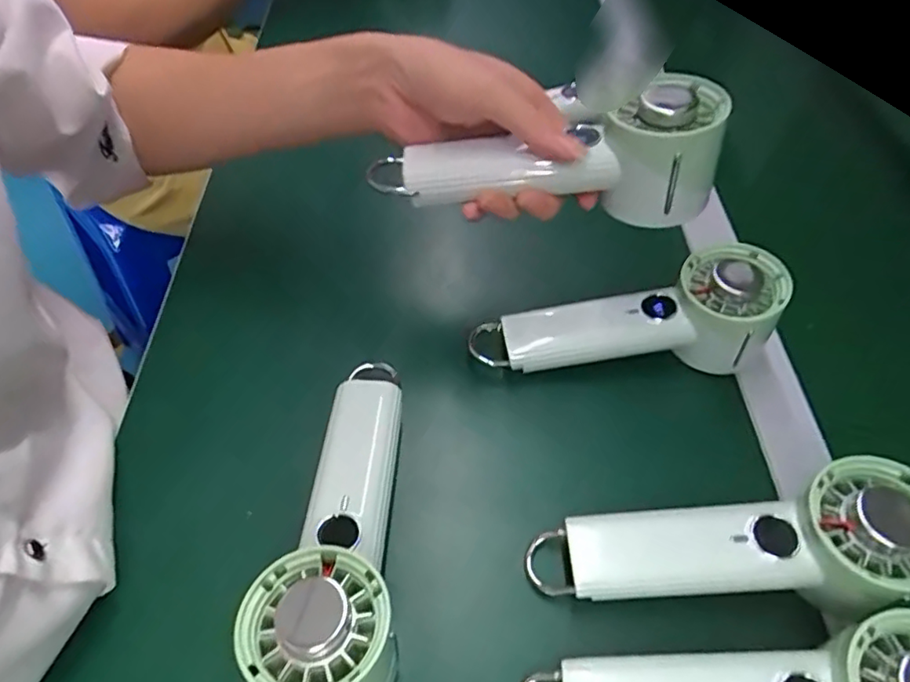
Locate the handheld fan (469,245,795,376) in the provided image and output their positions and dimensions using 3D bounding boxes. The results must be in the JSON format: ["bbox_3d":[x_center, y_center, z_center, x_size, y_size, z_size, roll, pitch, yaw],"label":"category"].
[{"bbox_3d":[0.111,-0.011,0.397,0.199,0.065,0.064,-10,53,10],"label":"handheld fan"}]

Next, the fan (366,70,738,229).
[{"bbox_3d":[0.045,-0.103,0.337,0.189,0.084,0.052,1,52,15],"label":"fan"}]

